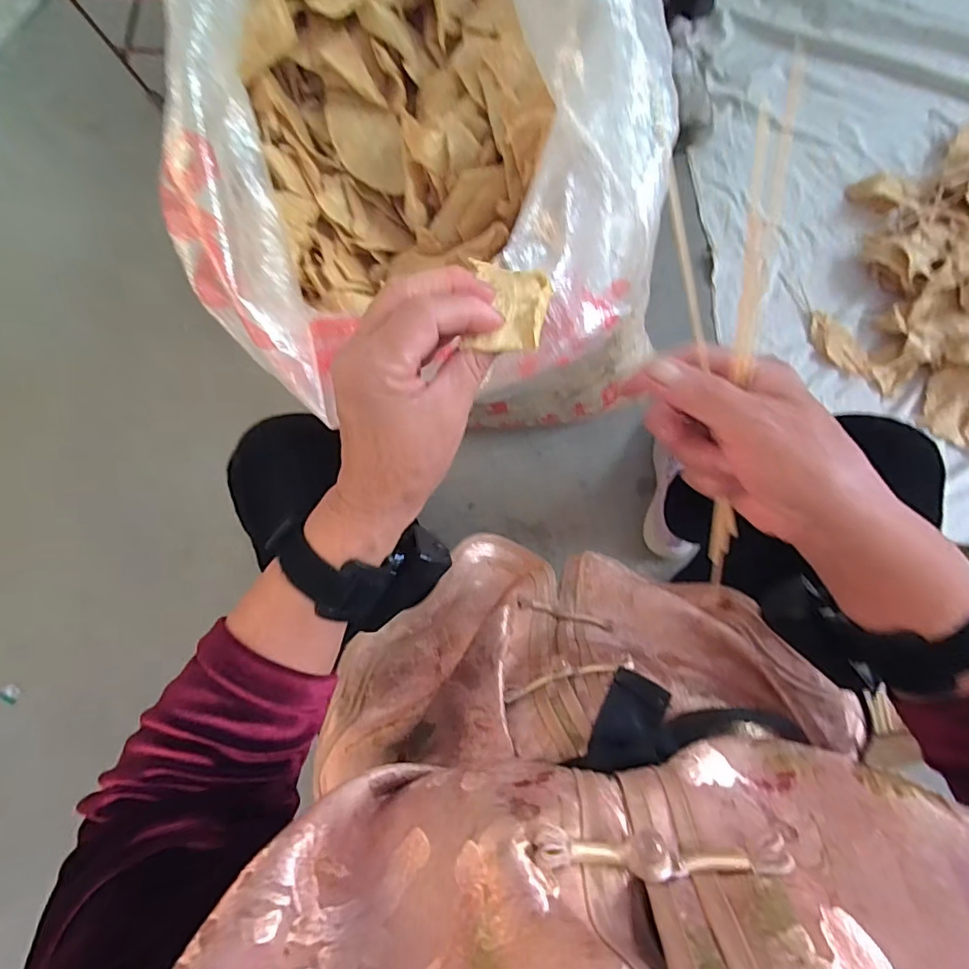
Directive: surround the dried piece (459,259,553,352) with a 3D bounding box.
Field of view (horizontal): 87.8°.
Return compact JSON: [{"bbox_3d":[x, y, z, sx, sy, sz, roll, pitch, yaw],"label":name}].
[{"bbox_3d":[0.012,-0.093,0.257,0.042,0.008,0.061,0,62,5],"label":"dried piece"}]

